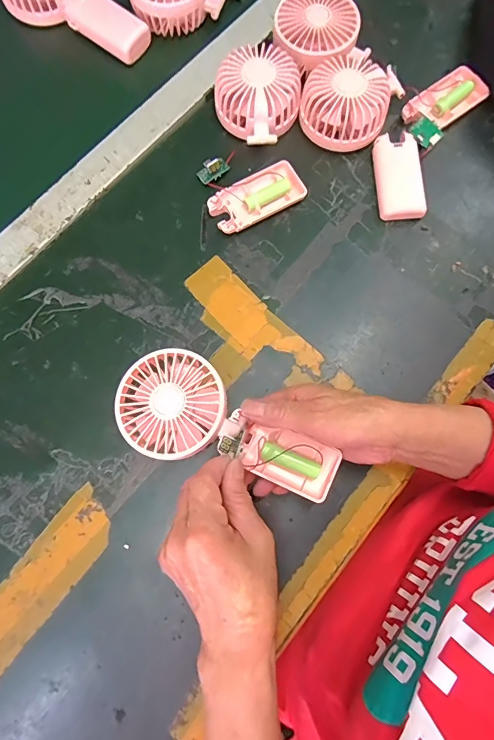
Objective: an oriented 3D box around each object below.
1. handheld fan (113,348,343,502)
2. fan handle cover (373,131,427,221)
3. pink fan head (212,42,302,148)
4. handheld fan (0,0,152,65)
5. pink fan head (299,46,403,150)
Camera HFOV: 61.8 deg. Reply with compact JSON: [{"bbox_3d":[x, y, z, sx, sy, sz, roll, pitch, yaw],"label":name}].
[{"bbox_3d":[-0.016,0.048,0.329,0.181,0.035,0.080,27,77,-2],"label":"handheld fan"},{"bbox_3d":[0.154,-0.194,0.417,0.042,0.019,0.089,-2,76,-1],"label":"fan handle cover"},{"bbox_3d":[0.015,-0.278,0.421,0.082,0.045,0.083,0,76,0],"label":"pink fan head"},{"bbox_3d":[-0.187,-0.388,0.436,0.157,0.058,0.079,40,79,9],"label":"handheld fan"},{"bbox_3d":[0.108,-0.276,0.424,0.101,0.049,0.082,-40,80,-9],"label":"pink fan head"}]

